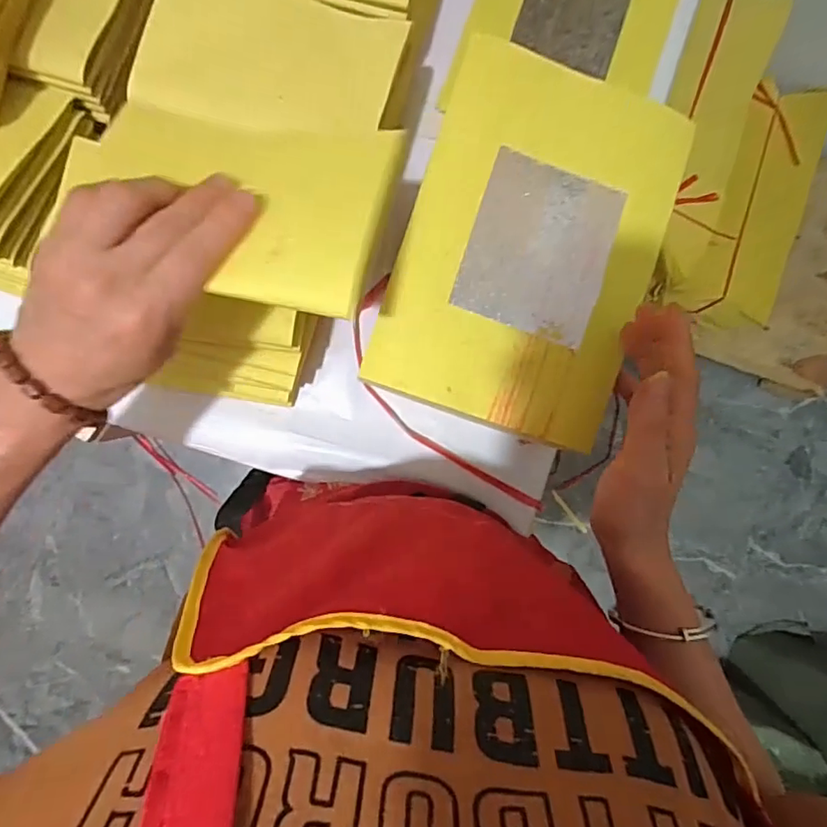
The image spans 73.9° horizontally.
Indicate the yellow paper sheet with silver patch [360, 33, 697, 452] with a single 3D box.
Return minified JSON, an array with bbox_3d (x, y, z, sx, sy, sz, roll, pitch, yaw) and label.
[{"bbox_3d":[0.076,-0.107,0.352,0.156,0.010,0.230,19,88,-5],"label":"yellow paper sheet with silver patch"}]

